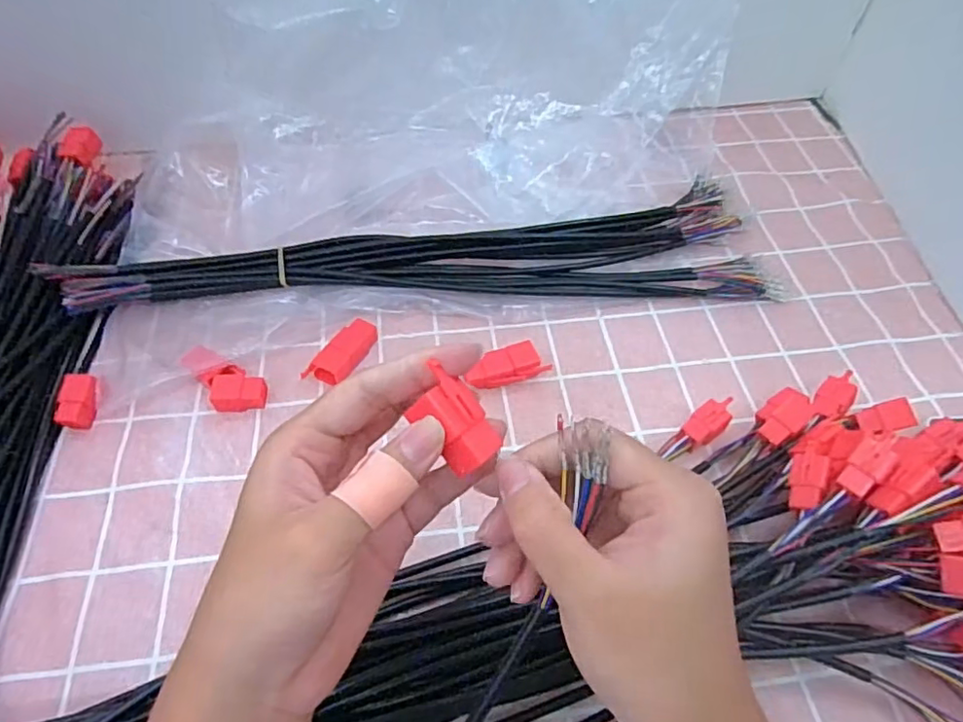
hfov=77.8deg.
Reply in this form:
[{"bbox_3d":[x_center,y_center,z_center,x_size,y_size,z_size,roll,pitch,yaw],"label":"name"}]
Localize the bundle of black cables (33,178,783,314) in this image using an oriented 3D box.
[{"bbox_3d":[-0.036,-0.082,0.443,0.488,0.023,0.096,-2,54,-4],"label":"bundle of black cables"}]

